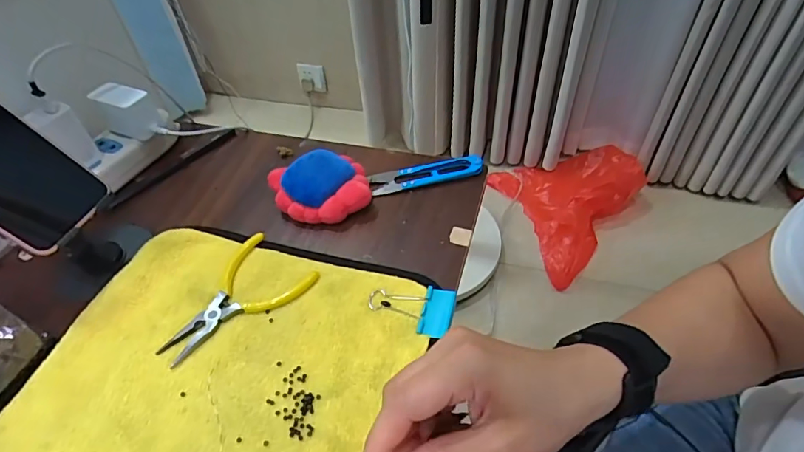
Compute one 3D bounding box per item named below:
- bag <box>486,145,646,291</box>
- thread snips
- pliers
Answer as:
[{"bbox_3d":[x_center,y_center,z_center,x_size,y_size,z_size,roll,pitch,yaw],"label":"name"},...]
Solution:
[{"bbox_3d":[0.415,-0.076,1.101,0.295,0.105,0.377,-16,48,-9],"label":"bag"},{"bbox_3d":[0.022,-0.050,0.436,0.105,0.016,0.026,-8,47,-2],"label":"thread snips"},{"bbox_3d":[-0.133,0.053,0.358,0.115,0.006,0.073,-37,55,-25],"label":"pliers"}]

